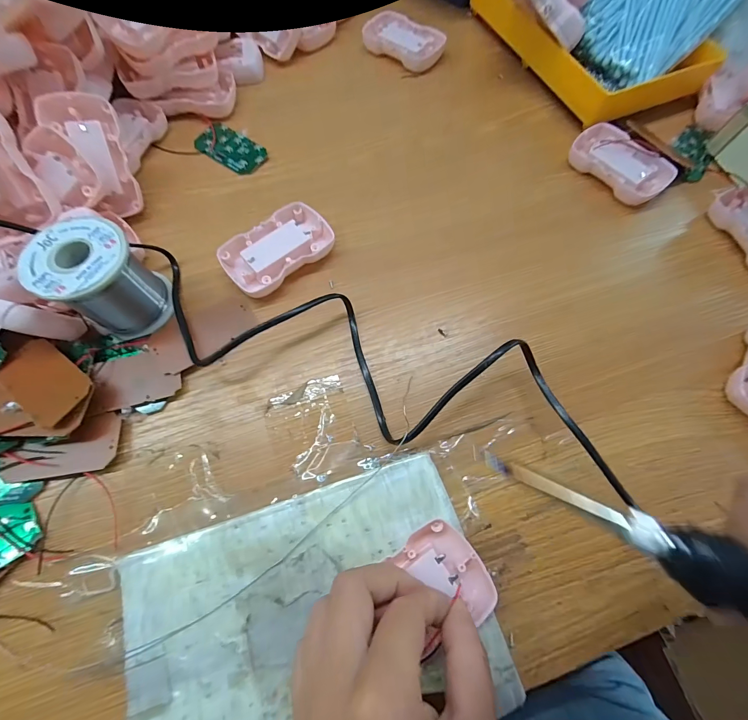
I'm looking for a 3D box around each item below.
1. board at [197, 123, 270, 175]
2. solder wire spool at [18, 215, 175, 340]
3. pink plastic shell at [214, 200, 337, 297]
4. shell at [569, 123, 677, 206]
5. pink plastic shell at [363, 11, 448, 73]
[{"bbox_3d":[-0.140,-0.206,0.331,0.074,0.005,0.039,36,72,11],"label":"board"},{"bbox_3d":[-0.187,-0.055,0.239,0.063,0.060,0.059,1,69,-2],"label":"solder wire spool"},{"bbox_3d":[-0.078,-0.091,0.282,0.088,0.017,0.054,-37,74,-14],"label":"pink plastic shell"},{"bbox_3d":[0.230,-0.184,0.321,0.052,0.021,0.088,-34,74,-14],"label":"shell"},{"bbox_3d":[0.033,-0.359,0.384,0.090,0.015,0.057,33,72,10],"label":"pink plastic shell"}]

